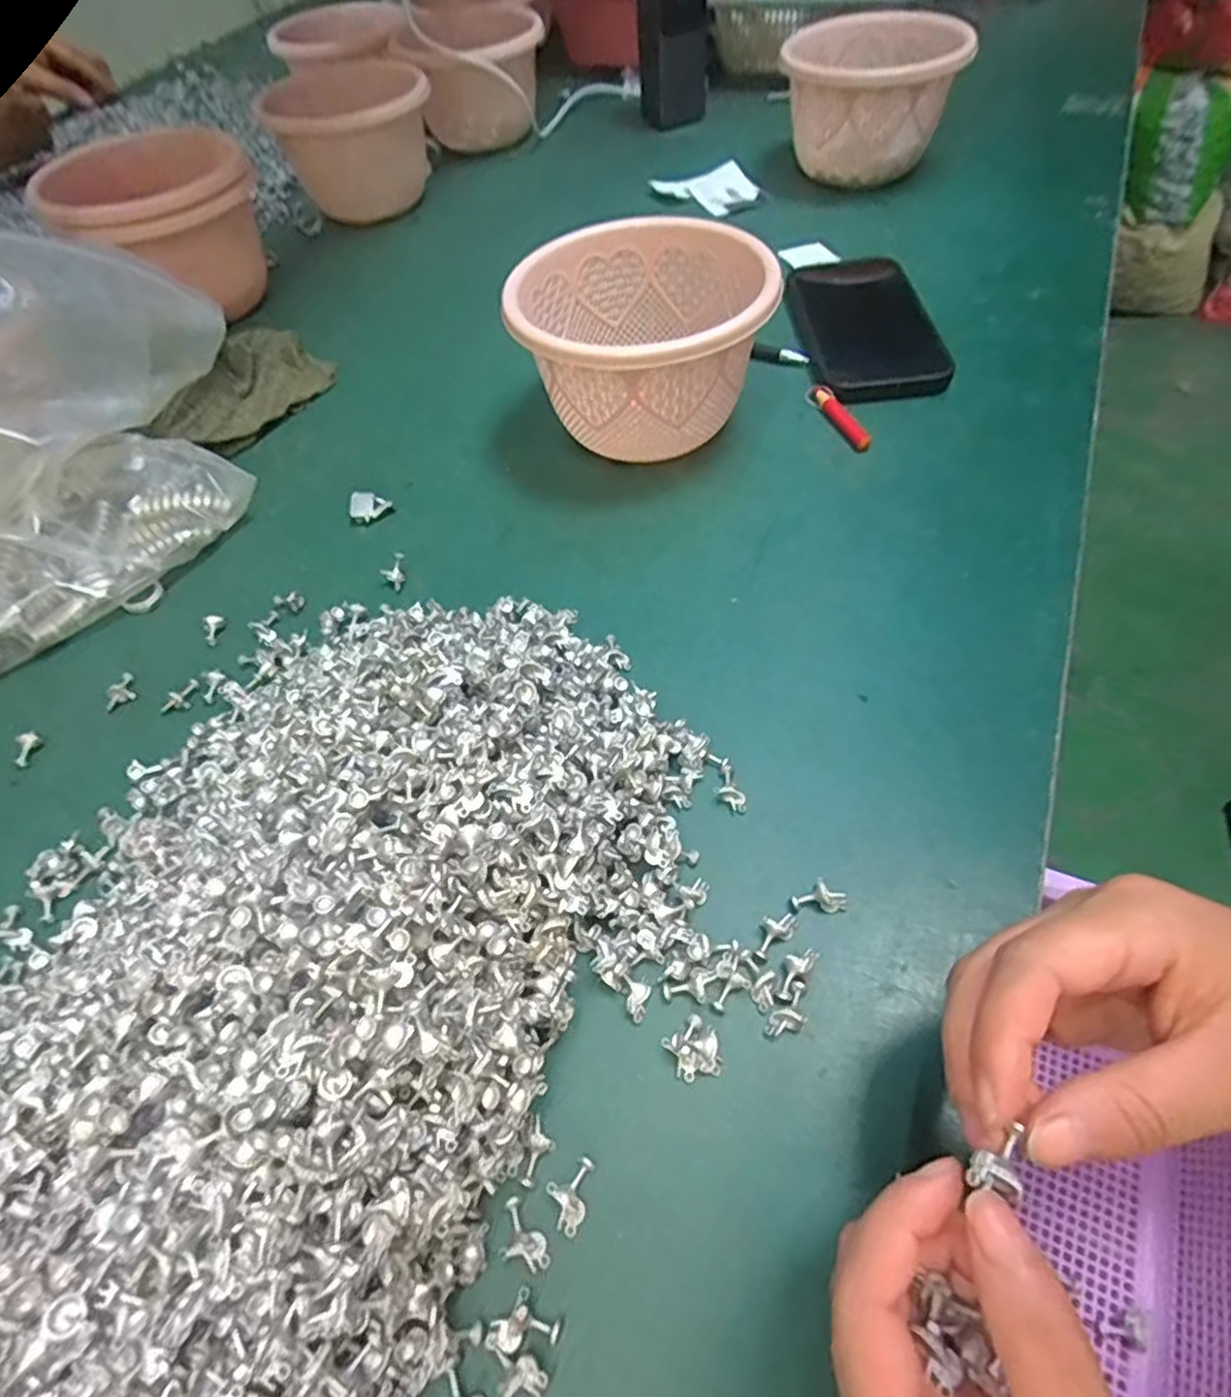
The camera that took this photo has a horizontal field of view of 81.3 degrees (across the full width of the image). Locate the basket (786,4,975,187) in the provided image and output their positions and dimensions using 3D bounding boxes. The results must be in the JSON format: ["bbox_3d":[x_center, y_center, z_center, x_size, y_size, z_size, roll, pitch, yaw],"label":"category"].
[{"bbox_3d":[0.207,-0.484,0.603,0.139,0.103,0.118,2,56,5],"label":"basket"}]

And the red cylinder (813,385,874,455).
[{"bbox_3d":[0.136,-0.170,0.434,0.011,0.011,0.060,-19,57,-9],"label":"red cylinder"}]

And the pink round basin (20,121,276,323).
[{"bbox_3d":[-0.335,-0.350,0.549,0.138,0.105,0.127,-2,56,3],"label":"pink round basin"}]

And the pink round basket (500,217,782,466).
[{"bbox_3d":[0.014,-0.201,0.421,0.138,0.091,0.132,-2,56,3],"label":"pink round basket"}]

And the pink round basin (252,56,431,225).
[{"bbox_3d":[-0.227,-0.488,0.636,0.136,0.091,0.115,-10,56,-3],"label":"pink round basin"}]

